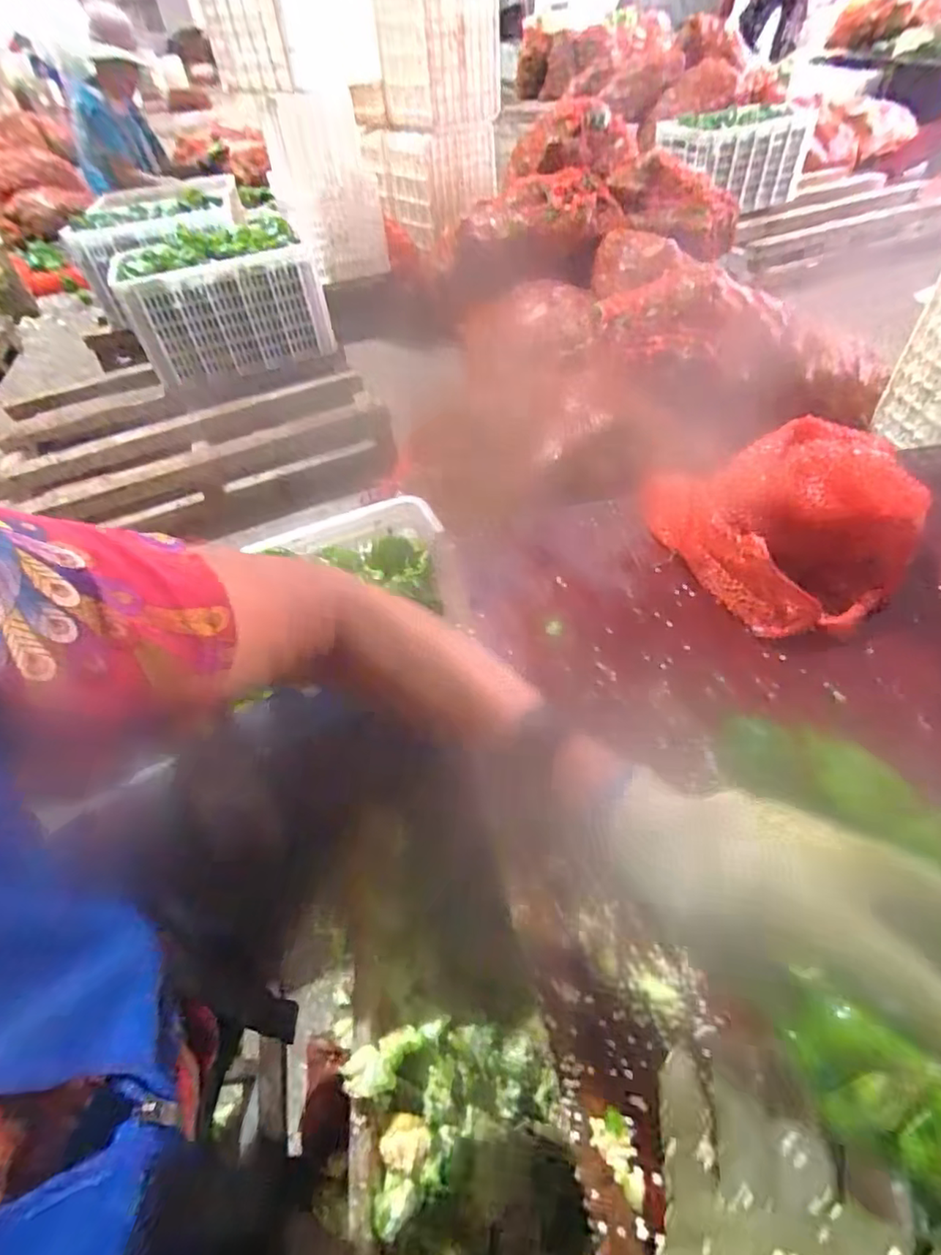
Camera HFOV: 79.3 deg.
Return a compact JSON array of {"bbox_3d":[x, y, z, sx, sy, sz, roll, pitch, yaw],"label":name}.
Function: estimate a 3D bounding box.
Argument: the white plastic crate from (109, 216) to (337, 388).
[{"bbox_3d":[-0.701,-0.930,1.622,0.513,0.322,0.328,-24,50,-14],"label":"white plastic crate"}]

